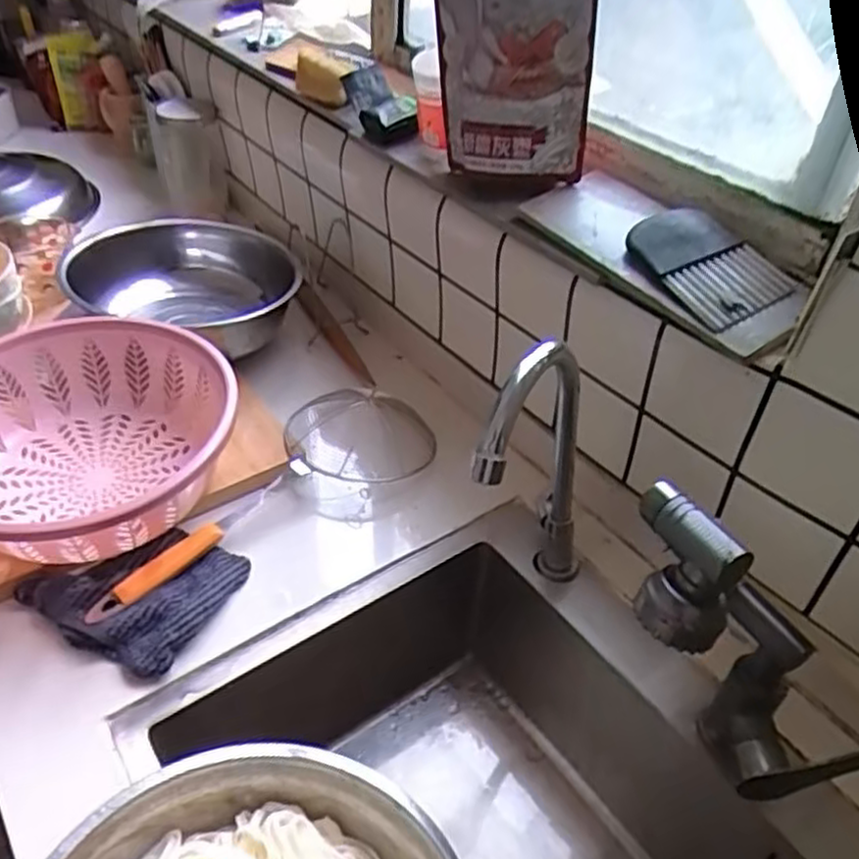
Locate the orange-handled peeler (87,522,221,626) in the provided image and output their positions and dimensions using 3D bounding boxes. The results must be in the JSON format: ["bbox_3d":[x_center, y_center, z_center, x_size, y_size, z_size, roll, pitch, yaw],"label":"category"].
[{"bbox_3d":[-0.250,0.133,0.694,0.026,0.019,0.135,33,48,29],"label":"orange-handled peeler"}]

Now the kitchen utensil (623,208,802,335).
[{"bbox_3d":[0.238,-0.142,0.631,0.098,0.035,0.131,-16,45,-23],"label":"kitchen utensil"}]

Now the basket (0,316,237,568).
[{"bbox_3d":[-0.337,0.014,0.742,0.286,0.104,0.281,3,40,-2],"label":"basket"}]

